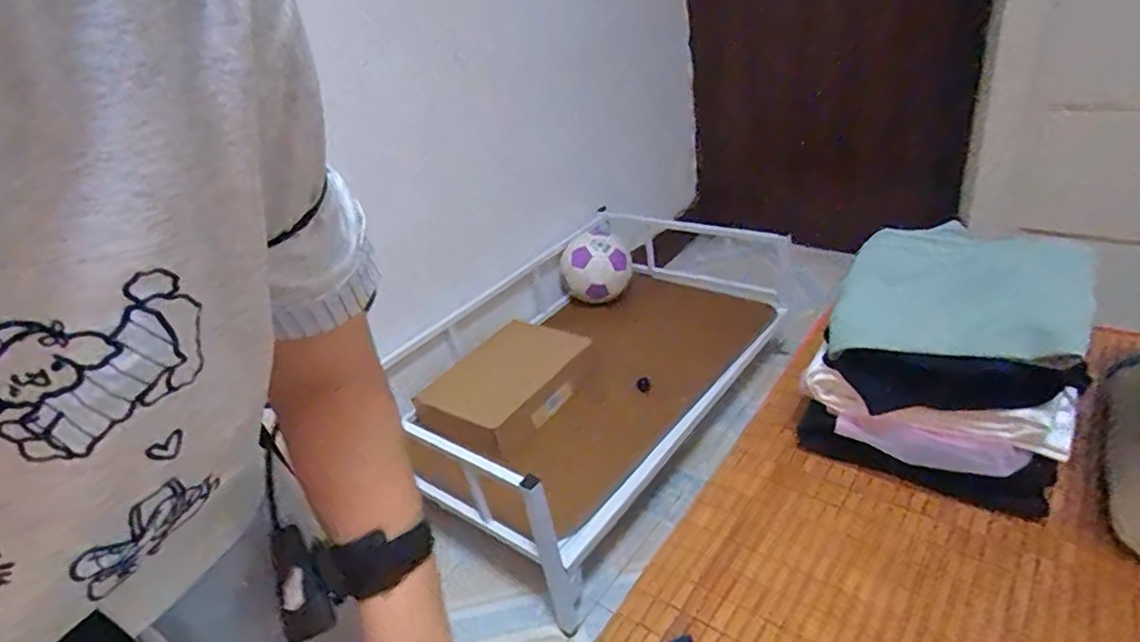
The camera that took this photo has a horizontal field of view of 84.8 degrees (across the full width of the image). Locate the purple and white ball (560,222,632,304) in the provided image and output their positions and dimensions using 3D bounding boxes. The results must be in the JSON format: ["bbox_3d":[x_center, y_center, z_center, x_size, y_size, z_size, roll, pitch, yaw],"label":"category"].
[{"bbox_3d":[0.077,-0.169,1.806,0.188,0.191,0.175,-7,30,4],"label":"purple and white ball"}]

